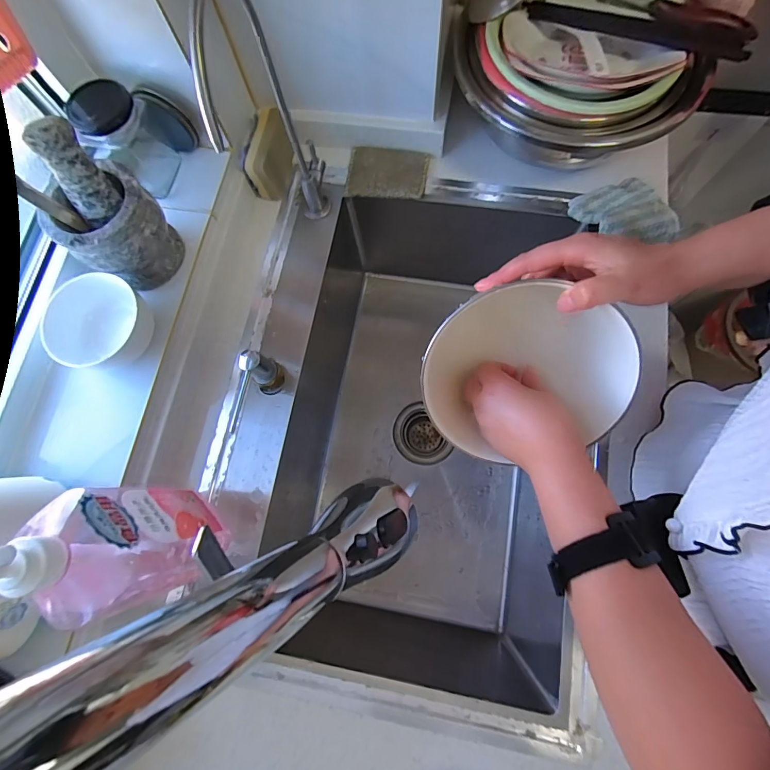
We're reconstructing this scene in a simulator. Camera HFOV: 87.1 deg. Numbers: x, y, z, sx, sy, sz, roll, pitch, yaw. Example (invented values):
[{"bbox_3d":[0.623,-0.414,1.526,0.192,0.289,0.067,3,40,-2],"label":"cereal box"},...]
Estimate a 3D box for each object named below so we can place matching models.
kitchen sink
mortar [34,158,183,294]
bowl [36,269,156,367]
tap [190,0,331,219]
[{"bbox_3d":[0.022,0.040,0.625,0.488,0.242,0.705,5,75,3],"label":"kitchen sink"},{"bbox_3d":[-0.293,-0.168,0.457,0.103,0.100,0.088,-37,77,-7],"label":"mortar"},{"bbox_3d":[-0.321,-0.072,0.464,0.096,0.066,0.092,-1,75,2],"label":"bowl"},{"bbox_3d":[-0.122,-0.272,0.440,0.070,0.296,0.133,-2,75,2],"label":"tap"}]

